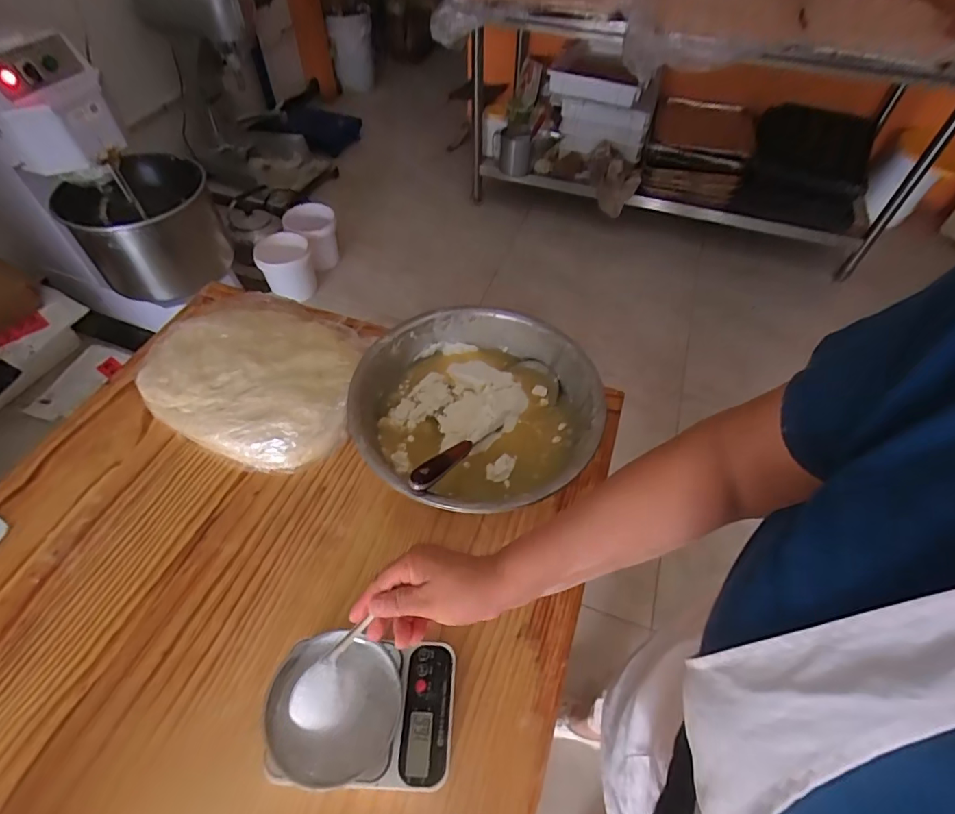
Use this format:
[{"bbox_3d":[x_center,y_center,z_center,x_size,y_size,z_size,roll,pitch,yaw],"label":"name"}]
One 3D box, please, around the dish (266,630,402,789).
[{"bbox_3d":[-0.141,0.295,0.495,0.123,0.021,0.126,2,54,-2],"label":"dish"}]

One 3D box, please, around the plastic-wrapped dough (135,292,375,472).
[{"bbox_3d":[-0.332,-0.061,0.765,0.312,0.065,0.306,2,54,-2],"label":"plastic-wrapped dough"}]

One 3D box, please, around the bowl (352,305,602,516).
[{"bbox_3d":[-0.002,0.005,0.696,0.320,0.093,0.317,1,53,-1],"label":"bowl"}]

